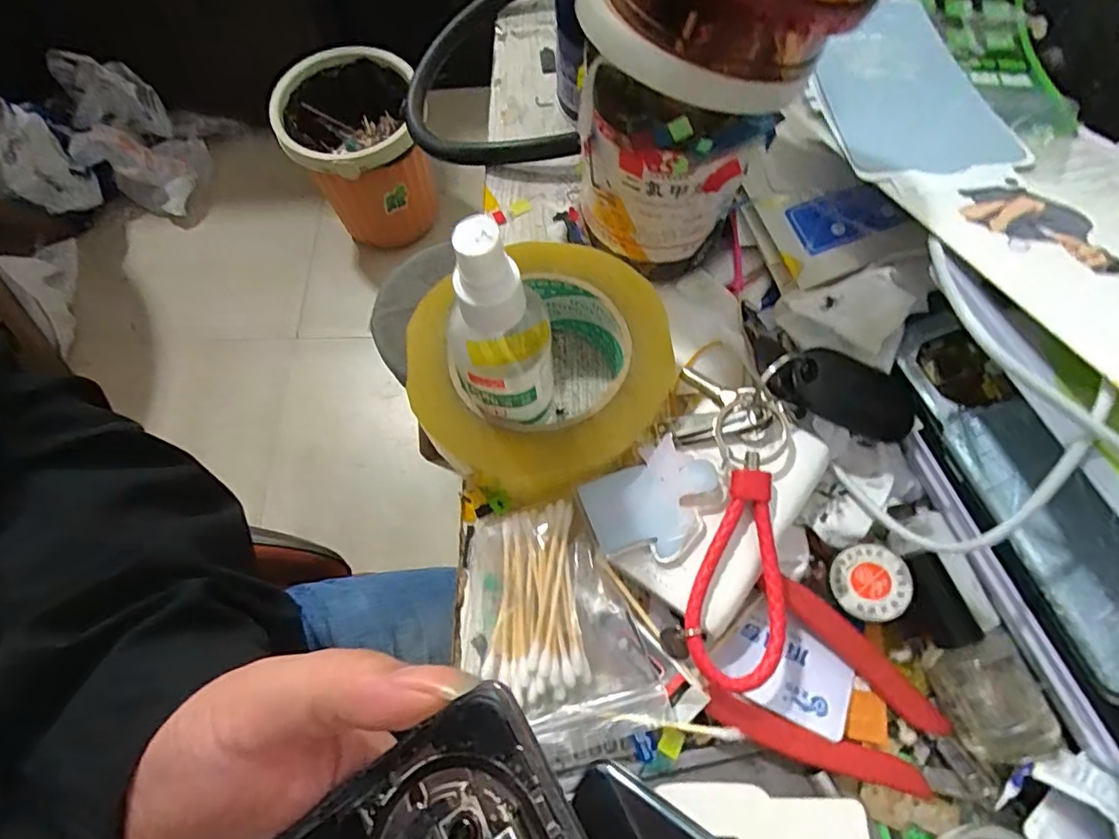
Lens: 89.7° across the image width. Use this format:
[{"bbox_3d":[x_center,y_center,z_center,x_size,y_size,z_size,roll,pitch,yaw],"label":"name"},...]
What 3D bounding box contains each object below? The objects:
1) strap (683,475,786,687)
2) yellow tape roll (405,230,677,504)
[{"bbox_3d":[0.071,0.062,0.225,0.037,0.011,0.084,7,69,4],"label":"strap"},{"bbox_3d":[-0.007,-0.025,0.273,0.115,0.041,0.124,0,68,1],"label":"yellow tape roll"}]

